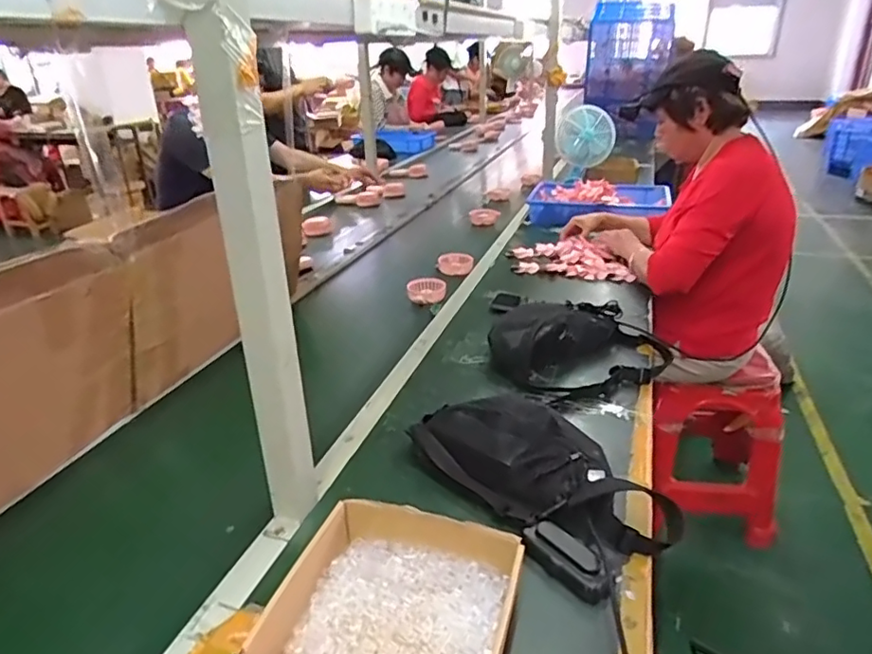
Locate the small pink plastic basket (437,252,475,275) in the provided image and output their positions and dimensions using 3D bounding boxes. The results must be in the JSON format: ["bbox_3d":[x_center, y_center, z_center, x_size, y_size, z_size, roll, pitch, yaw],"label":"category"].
[{"bbox_3d":[0.051,-0.168,1.528,0.093,0.052,0.032,-2,27,1],"label":"small pink plastic basket"}]

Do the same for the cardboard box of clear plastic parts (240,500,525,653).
[{"bbox_3d":[-0.045,0.281,0.567,0.225,0.064,0.220,7,26,14],"label":"cardboard box of clear plastic parts"}]

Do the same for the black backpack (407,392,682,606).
[{"bbox_3d":[0.128,0.181,0.760,0.178,0.071,0.335,-19,31,-35],"label":"black backpack"}]

